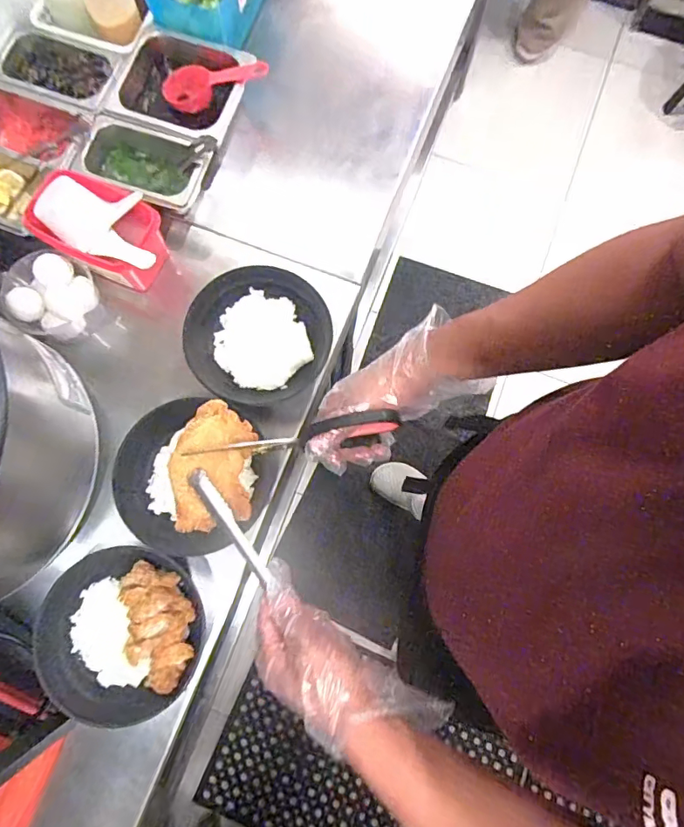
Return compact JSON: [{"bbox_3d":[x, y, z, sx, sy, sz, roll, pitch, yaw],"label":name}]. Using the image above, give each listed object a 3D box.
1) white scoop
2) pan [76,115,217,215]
[{"bbox_3d":[-0.295,-0.242,0.640,0.182,0.044,0.098,22,78,4],"label":"white scoop"},{"bbox_3d":[-0.274,-0.340,0.709,0.176,0.080,0.112,21,78,4],"label":"pan"}]

